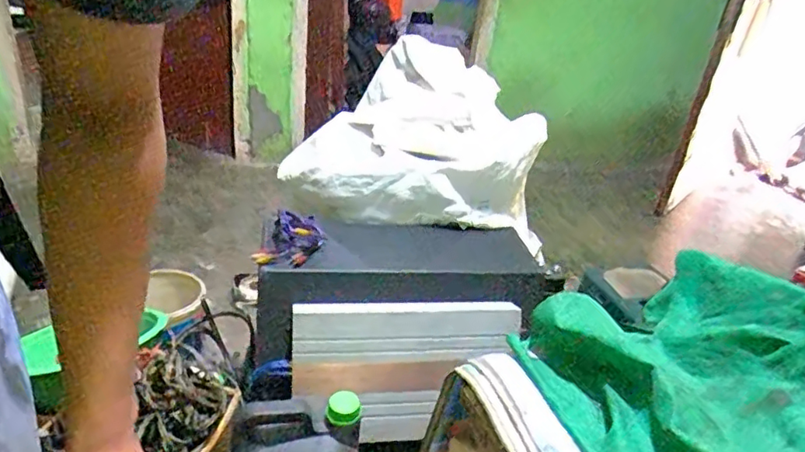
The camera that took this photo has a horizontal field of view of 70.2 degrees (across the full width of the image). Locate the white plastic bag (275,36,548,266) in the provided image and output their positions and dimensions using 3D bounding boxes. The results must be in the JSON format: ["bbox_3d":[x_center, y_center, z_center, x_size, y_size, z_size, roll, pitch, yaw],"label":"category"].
[{"bbox_3d":[0.012,-0.213,1.327,0.570,0.308,0.467,2,29,-8],"label":"white plastic bag"}]

